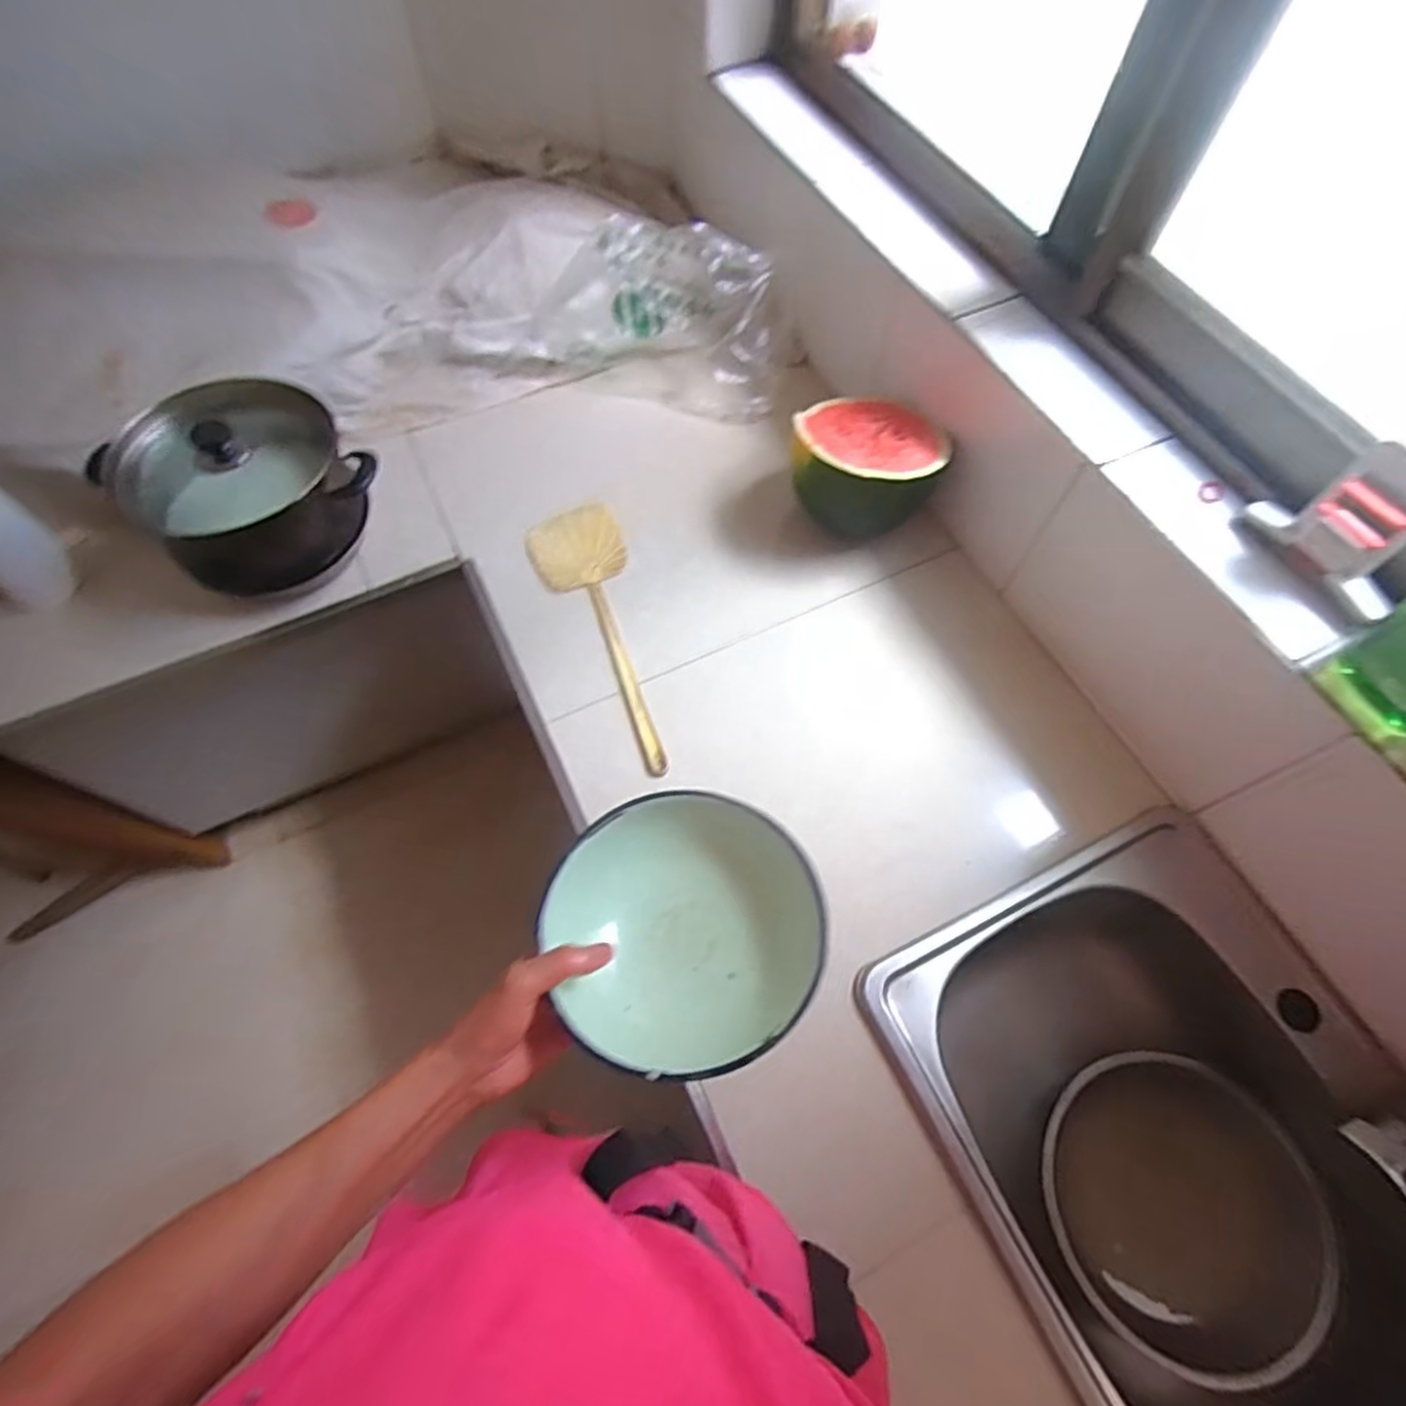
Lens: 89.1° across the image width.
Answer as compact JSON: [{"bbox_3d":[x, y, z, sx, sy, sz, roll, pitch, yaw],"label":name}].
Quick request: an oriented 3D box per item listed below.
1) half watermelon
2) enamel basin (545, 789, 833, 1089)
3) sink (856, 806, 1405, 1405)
[{"bbox_3d":[0.201,-0.301,0.892,0.188,0.124,0.173,14,63,9],"label":"half watermelon"},{"bbox_3d":[-0.011,0.150,0.470,0.167,0.062,0.168,-1,62,1],"label":"enamel basin"},{"bbox_3d":[0.441,0.421,0.682,0.411,0.186,0.512,-25,64,-11],"label":"sink"}]

